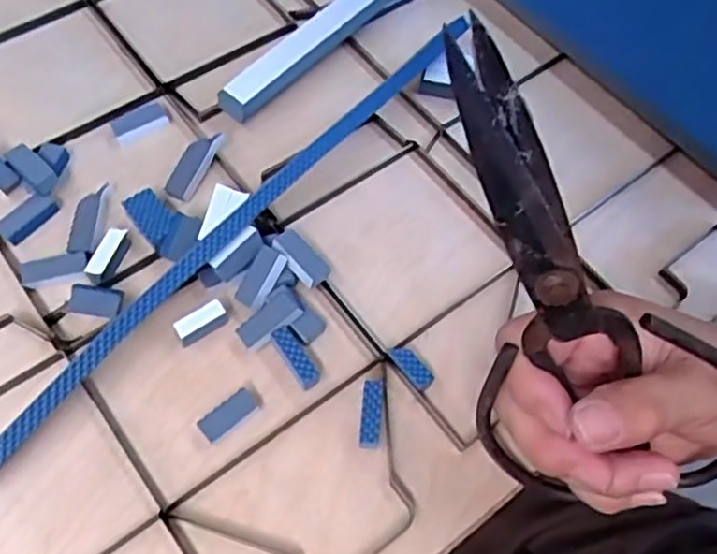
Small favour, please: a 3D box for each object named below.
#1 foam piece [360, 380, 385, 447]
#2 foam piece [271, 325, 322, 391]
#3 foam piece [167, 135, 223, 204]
[{"bbox_3d":[0.006,0.061,0.310,0.009,0.011,0.029,5,62,0],"label":"foam piece"},{"bbox_3d":[-0.028,0.037,0.320,0.011,0.012,0.030,-29,67,-17],"label":"foam piece"},{"bbox_3d":[-0.086,-0.059,0.369,0.015,0.005,0.040,29,81,13],"label":"foam piece"}]

